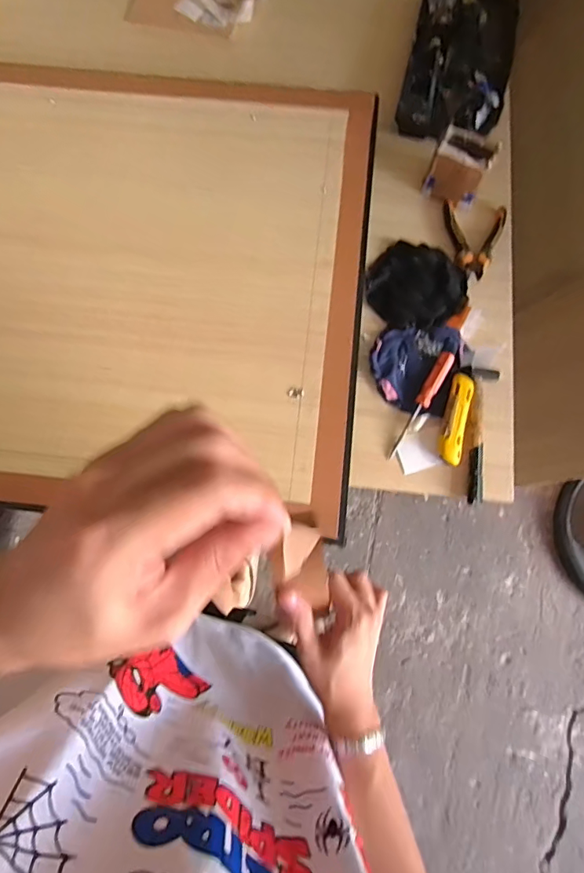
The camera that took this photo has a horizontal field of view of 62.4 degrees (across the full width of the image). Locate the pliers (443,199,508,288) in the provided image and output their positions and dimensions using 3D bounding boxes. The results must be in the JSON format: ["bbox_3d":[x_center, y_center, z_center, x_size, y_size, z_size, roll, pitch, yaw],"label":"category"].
[{"bbox_3d":[0.294,-0.311,0.771,0.098,0.012,0.140,6,76,3],"label":"pliers"}]

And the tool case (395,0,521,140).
[{"bbox_3d":[0.301,-0.674,0.857,0.175,0.037,0.336,13,77,5],"label":"tool case"}]

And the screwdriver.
[{"bbox_3d":[0.188,-0.046,0.699,0.021,0.027,0.173,29,79,8],"label":"screwdriver"}]

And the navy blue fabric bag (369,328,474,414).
[{"bbox_3d":[0.187,-0.110,0.716,0.131,0.017,0.142,29,79,8],"label":"navy blue fabric bag"}]

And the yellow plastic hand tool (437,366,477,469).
[{"bbox_3d":[0.239,-0.032,0.698,0.035,0.026,0.144,14,77,5],"label":"yellow plastic hand tool"}]

